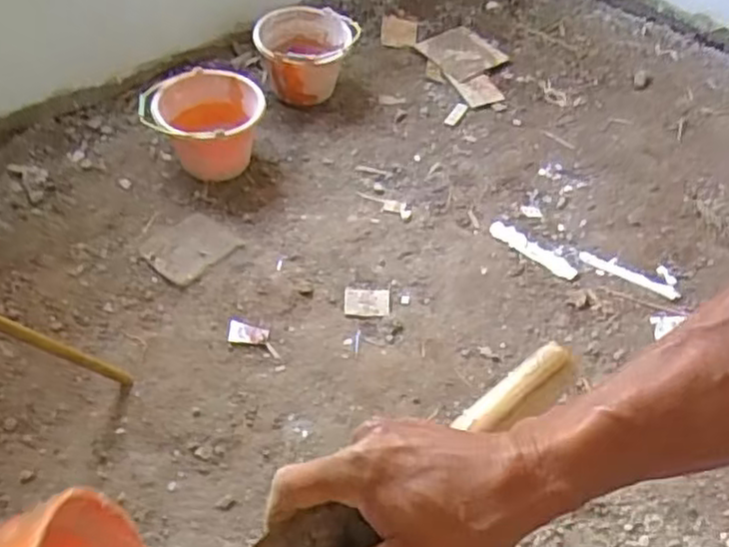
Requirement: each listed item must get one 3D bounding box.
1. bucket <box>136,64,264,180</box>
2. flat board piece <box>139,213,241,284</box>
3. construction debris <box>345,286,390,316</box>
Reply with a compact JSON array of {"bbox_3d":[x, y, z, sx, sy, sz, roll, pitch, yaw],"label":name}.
[{"bbox_3d":[-0.416,-0.382,1.887,0.295,0.219,0.273,0,50,0],"label":"bucket"},{"bbox_3d":[-0.434,-0.072,1.738,0.177,0.015,0.199,33,57,24],"label":"flat board piece"},{"bbox_3d":[0.007,0.066,1.683,0.107,0.014,0.075,2,50,1],"label":"construction debris"}]

